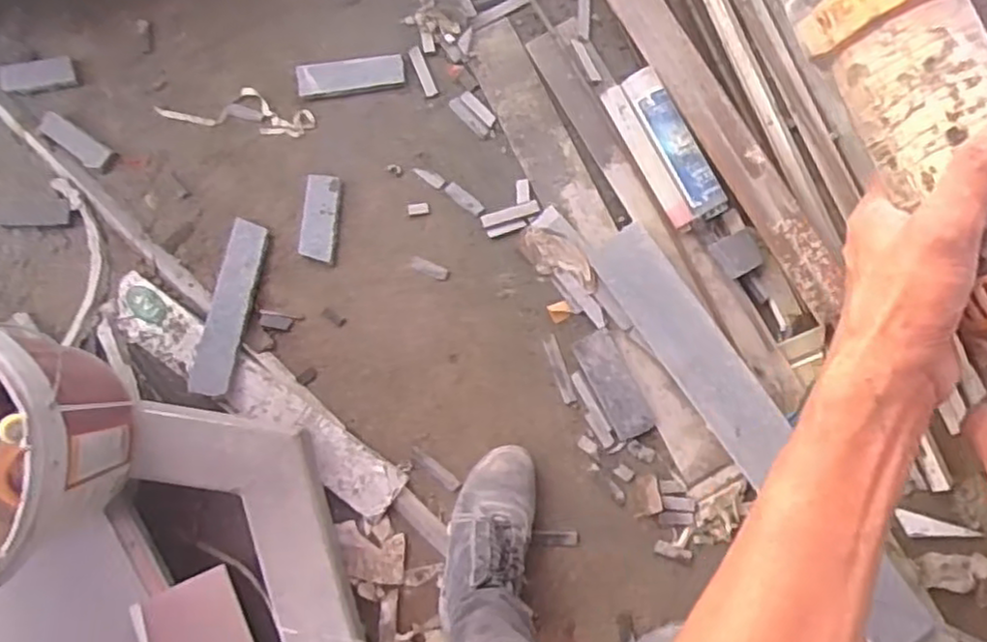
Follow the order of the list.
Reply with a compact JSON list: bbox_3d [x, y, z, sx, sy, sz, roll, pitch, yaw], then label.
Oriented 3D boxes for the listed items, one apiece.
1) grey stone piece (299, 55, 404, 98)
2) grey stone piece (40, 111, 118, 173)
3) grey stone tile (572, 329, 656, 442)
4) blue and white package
[{"bbox_3d":[-0.224,-0.387,1.106,0.165,0.010,0.051,-6,89,0],"label":"grey stone piece"},{"bbox_3d":[-0.645,-0.276,1.084,0.118,0.018,0.039,34,89,1],"label":"grey stone piece"},{"bbox_3d":[0.191,0.100,1.102,0.065,0.004,0.171,-27,89,0],"label":"grey stone tile"},{"bbox_3d":[0.267,-0.266,1.096,0.088,0.044,0.252,-29,89,0],"label":"blue and white package"}]

